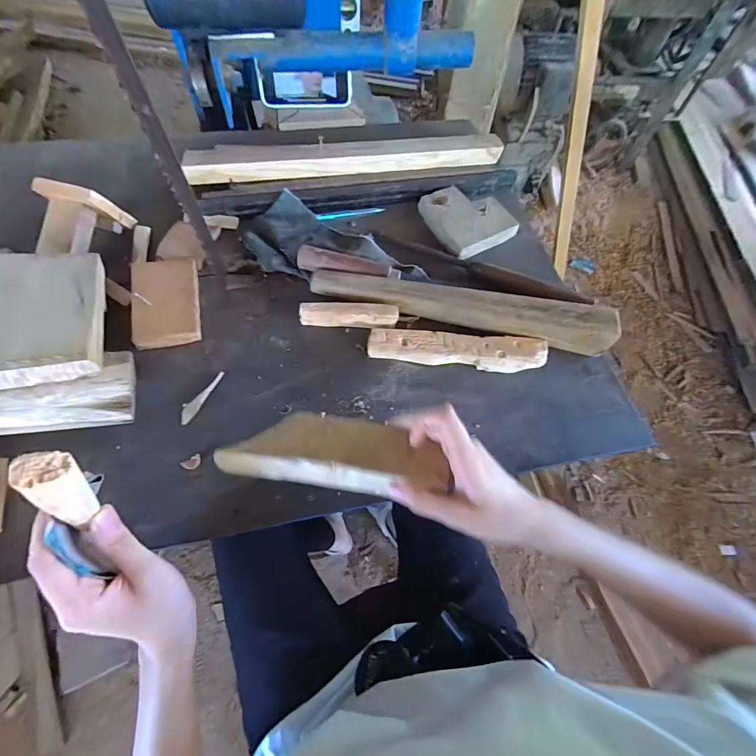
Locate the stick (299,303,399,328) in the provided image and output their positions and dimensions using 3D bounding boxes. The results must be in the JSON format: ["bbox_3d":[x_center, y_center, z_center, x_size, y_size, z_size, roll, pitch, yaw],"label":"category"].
[{"bbox_3d":[-0.035,-0.076,0.460,0.113,0.025,0.025,3,61,-2],"label":"stick"}]

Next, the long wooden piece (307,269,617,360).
[{"bbox_3d":[0.099,-0.088,0.464,0.356,0.050,0.046,12,61,3],"label":"long wooden piece"}]

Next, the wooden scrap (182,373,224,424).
[{"bbox_3d":[-0.190,0.019,0.410,0.015,0.004,0.067,21,62,8],"label":"wooden scrap"}]

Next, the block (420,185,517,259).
[{"bbox_3d":[0.128,-0.235,0.554,0.111,0.023,0.121,-25,66,-16],"label":"block"}]

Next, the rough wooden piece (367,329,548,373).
[{"bbox_3d":[0.094,-0.033,0.451,0.207,0.016,0.043,3,61,-2],"label":"rough wooden piece"}]

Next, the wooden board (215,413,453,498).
[{"bbox_3d":[-0.035,0.061,0.327,0.185,0.021,0.065,4,61,-1],"label":"wooden board"}]

